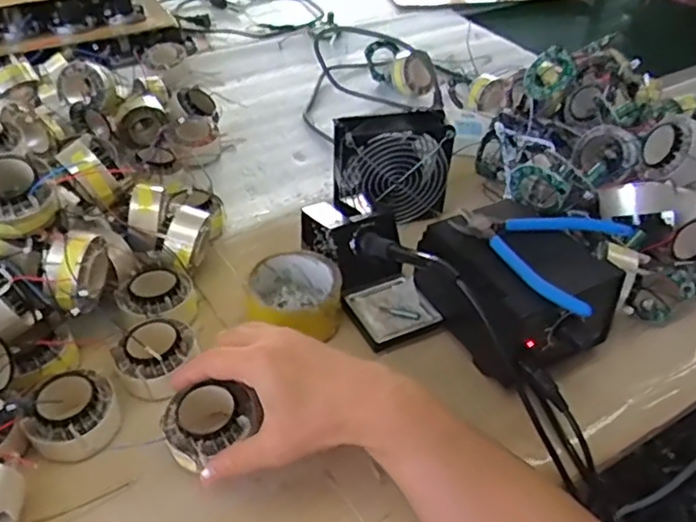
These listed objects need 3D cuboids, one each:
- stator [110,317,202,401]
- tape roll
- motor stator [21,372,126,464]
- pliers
[{"bbox_3d":[-0.160,0.081,0.519,0.055,0.041,0.059,0,41,0],"label":"stator"},{"bbox_3d":[-0.049,0.034,0.569,0.084,0.046,0.091,0,41,0],"label":"tape roll"},{"bbox_3d":[-0.210,0.116,0.472,0.064,0.030,0.060,-18,44,-19],"label":"motor stator"},{"bbox_3d":[0.170,-0.020,0.528,0.119,0.016,0.148,-30,49,-30],"label":"pliers"}]

